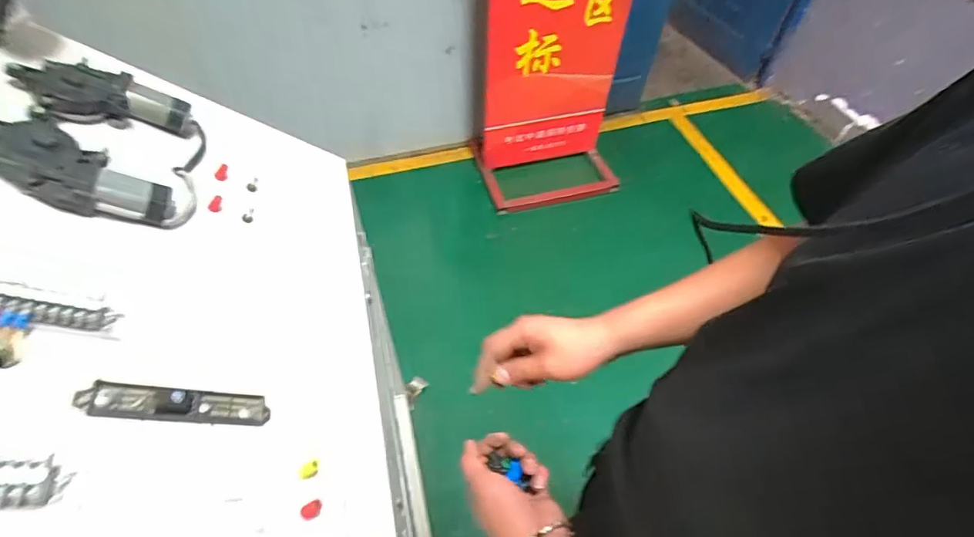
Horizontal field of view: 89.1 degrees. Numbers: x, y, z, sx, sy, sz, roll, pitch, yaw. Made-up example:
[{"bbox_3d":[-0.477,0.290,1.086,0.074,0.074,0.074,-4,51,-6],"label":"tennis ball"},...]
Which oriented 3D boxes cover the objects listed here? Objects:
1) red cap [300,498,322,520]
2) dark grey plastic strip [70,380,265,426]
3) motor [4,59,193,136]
[{"bbox_3d":[-0.156,0.215,0.440,0.020,0.011,0.013,-17,55,-14],"label":"red cap"},{"bbox_3d":[-0.261,0.118,0.427,0.145,0.014,0.026,21,38,-42],"label":"dark grey plastic strip"},{"bbox_3d":[-0.426,-0.191,0.565,0.102,0.047,0.171,40,23,26],"label":"motor"}]

